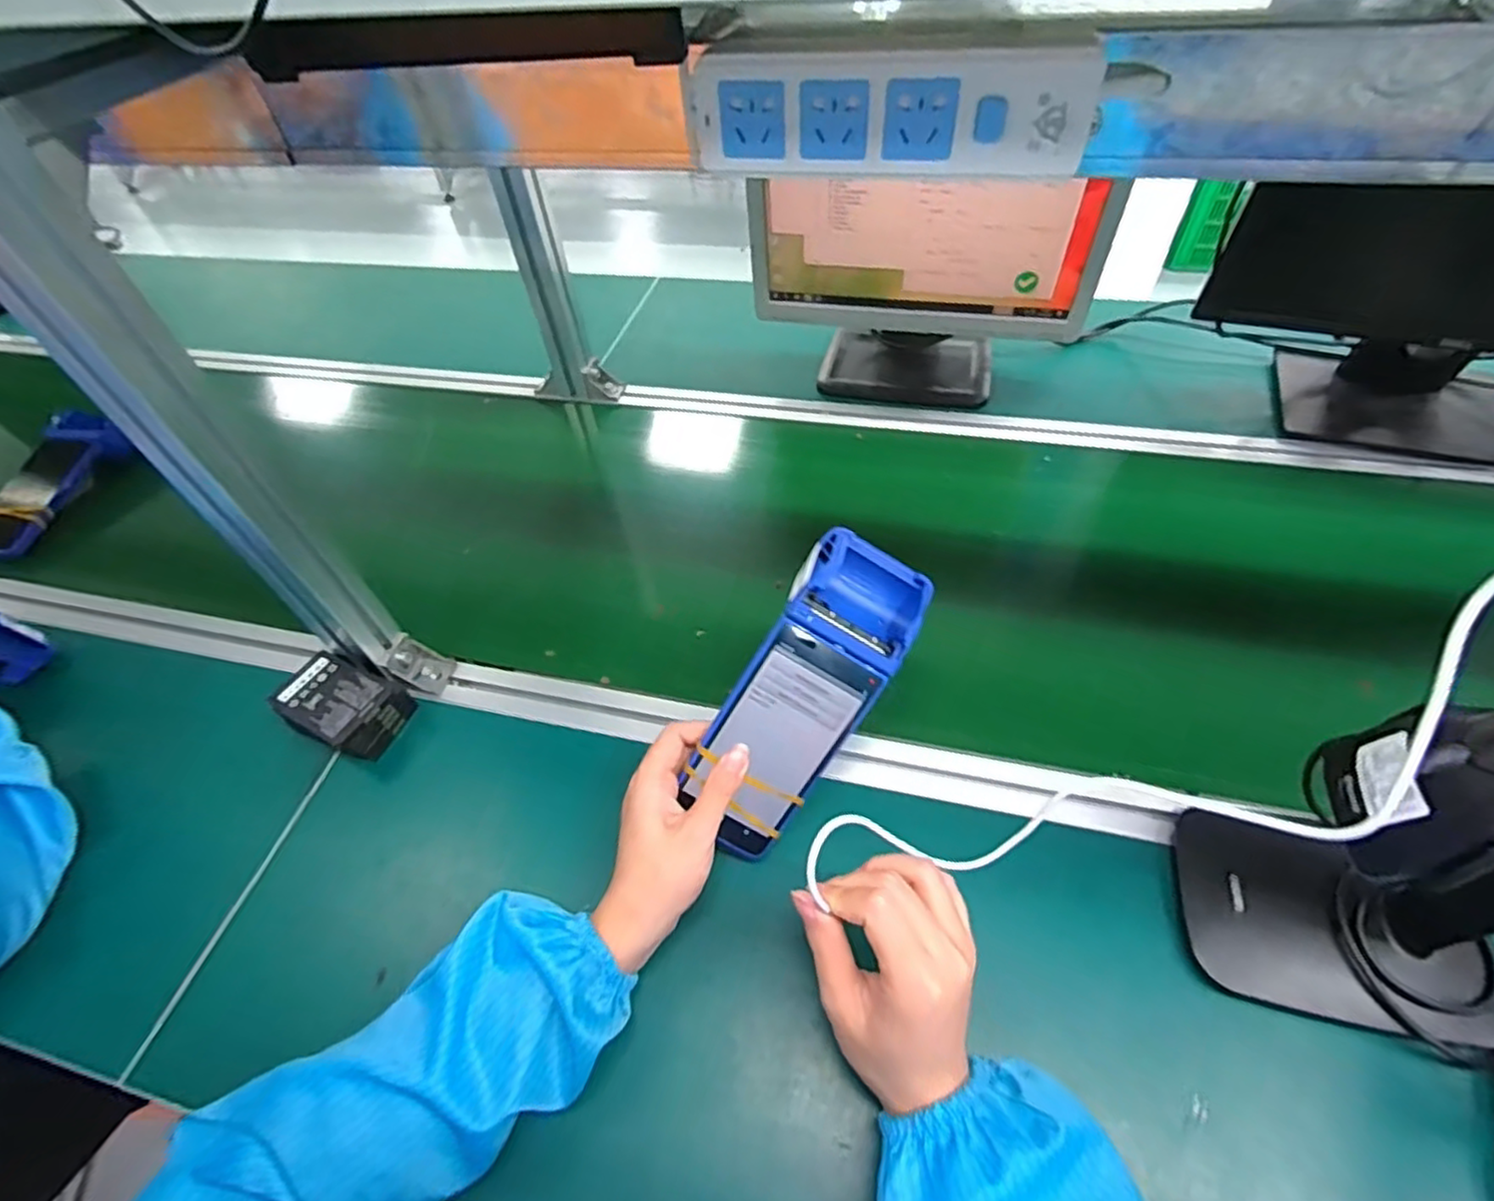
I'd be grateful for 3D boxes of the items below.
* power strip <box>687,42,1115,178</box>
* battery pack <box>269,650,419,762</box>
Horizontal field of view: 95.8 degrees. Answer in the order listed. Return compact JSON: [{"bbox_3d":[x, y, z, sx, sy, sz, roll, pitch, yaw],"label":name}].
[{"bbox_3d":[0.069,-0.246,0.338,0.198,0.051,0.024,10,53,13],"label":"power strip"},{"bbox_3d":[-0.336,0.093,0.568,0.086,0.056,0.064,15,54,17],"label":"battery pack"}]

